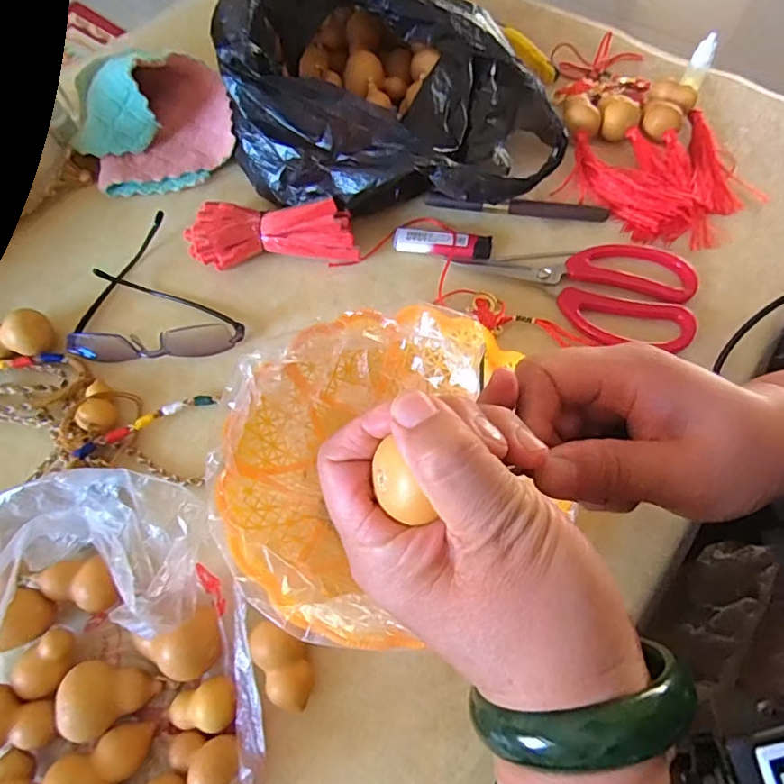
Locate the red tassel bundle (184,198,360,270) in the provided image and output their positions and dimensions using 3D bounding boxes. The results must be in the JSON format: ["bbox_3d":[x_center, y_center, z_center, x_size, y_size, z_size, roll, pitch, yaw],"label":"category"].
[{"bbox_3d":[-0.100,-0.130,0.441,0.140,0.040,0.050,-4,64,0],"label":"red tassel bundle"}]

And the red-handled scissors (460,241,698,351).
[{"bbox_3d":[0.148,-0.084,0.421,0.171,0.009,0.091,9,65,7],"label":"red-handled scissors"}]

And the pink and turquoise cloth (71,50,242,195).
[{"bbox_3d":[-0.213,-0.242,0.473,0.136,0.088,0.087,-18,65,-7],"label":"pink and turquoise cloth"}]

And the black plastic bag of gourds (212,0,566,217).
[{"bbox_3d":[0.017,-0.255,0.440,0.258,0.134,0.228,20,66,12],"label":"black plastic bag of gourds"}]

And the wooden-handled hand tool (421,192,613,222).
[{"bbox_3d":[0.105,-0.159,0.458,0.152,0.012,0.013,8,64,6],"label":"wooden-handled hand tool"}]

